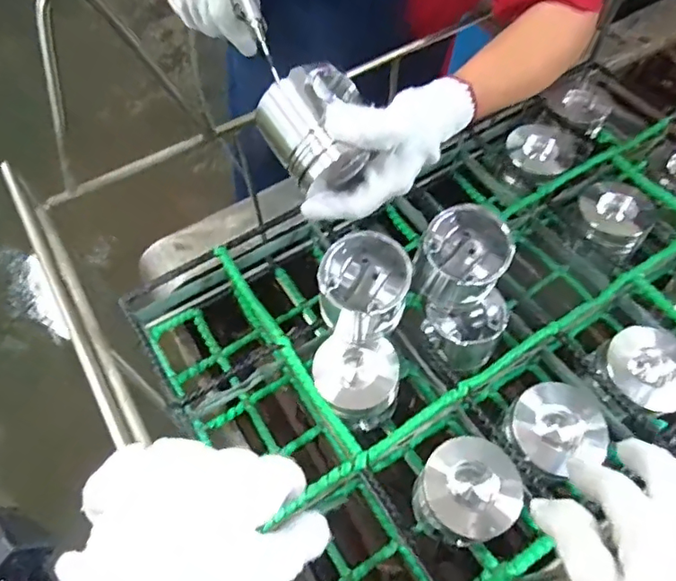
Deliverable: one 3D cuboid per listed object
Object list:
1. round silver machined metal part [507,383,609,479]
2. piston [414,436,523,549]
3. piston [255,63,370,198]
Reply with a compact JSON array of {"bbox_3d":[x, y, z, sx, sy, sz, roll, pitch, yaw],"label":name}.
[{"bbox_3d":[0.231,0.141,0.554,0.095,0.046,0.087,-1,58,1],"label":"round silver machined metal part"},{"bbox_3d":[0.131,0.207,0.537,0.093,0.076,0.092,29,63,18],"label":"piston"},{"bbox_3d":[-0.013,-0.147,0.484,0.092,0.083,0.092,-34,82,19],"label":"piston"}]

